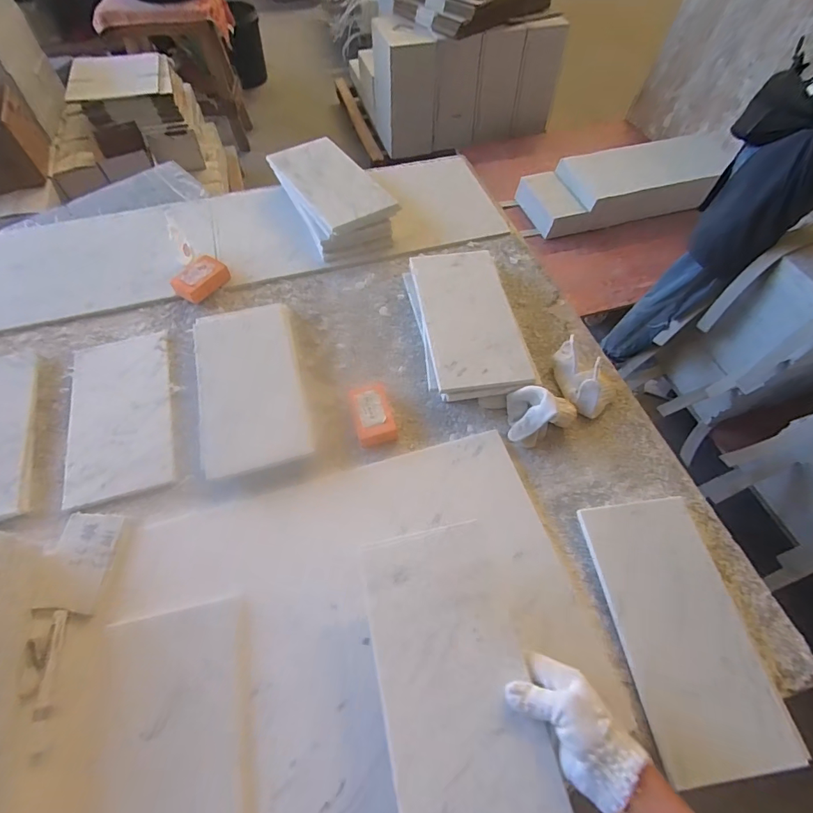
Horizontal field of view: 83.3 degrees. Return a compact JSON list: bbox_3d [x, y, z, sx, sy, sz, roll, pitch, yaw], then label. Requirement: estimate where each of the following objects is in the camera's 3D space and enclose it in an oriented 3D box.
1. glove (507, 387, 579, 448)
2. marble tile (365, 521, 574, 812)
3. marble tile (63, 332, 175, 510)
[{"bbox_3d":[0.212,0.012,0.705,0.103,0.074,0.072,3,57,-1],"label":"glove"},{"bbox_3d":[0.050,0.277,0.470,0.152,0.015,0.298,-8,58,-7],"label":"marble tile"},{"bbox_3d":[-0.462,0.007,0.742,0.160,0.014,0.305,-13,59,-11],"label":"marble tile"}]

